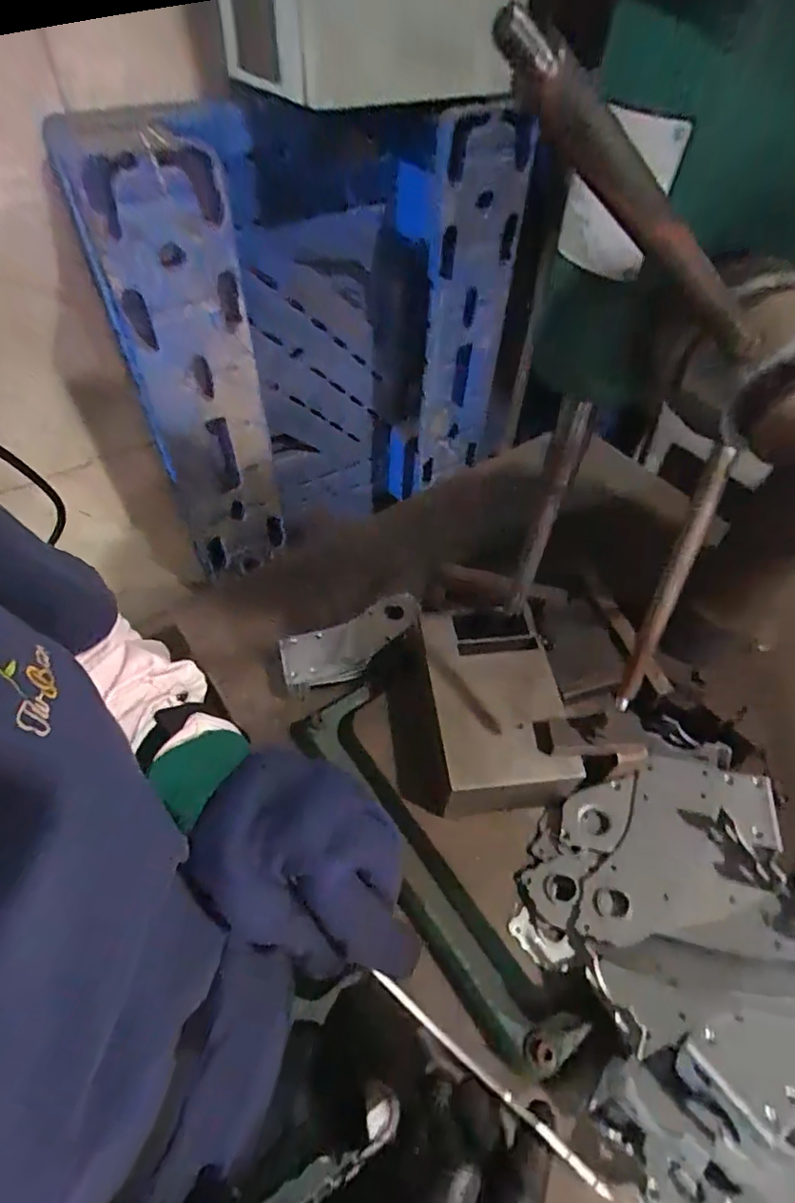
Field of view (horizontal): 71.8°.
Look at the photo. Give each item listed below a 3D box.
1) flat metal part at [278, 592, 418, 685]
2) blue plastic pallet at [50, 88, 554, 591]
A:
[{"bbox_3d":[-0.052,0.047,0.651,0.171,0.026,0.071,-22,56,-17],"label":"flat metal part"},{"bbox_3d":[-0.100,-0.376,0.856,0.573,0.583,0.177,-26,57,-19],"label":"blue plastic pallet"}]

